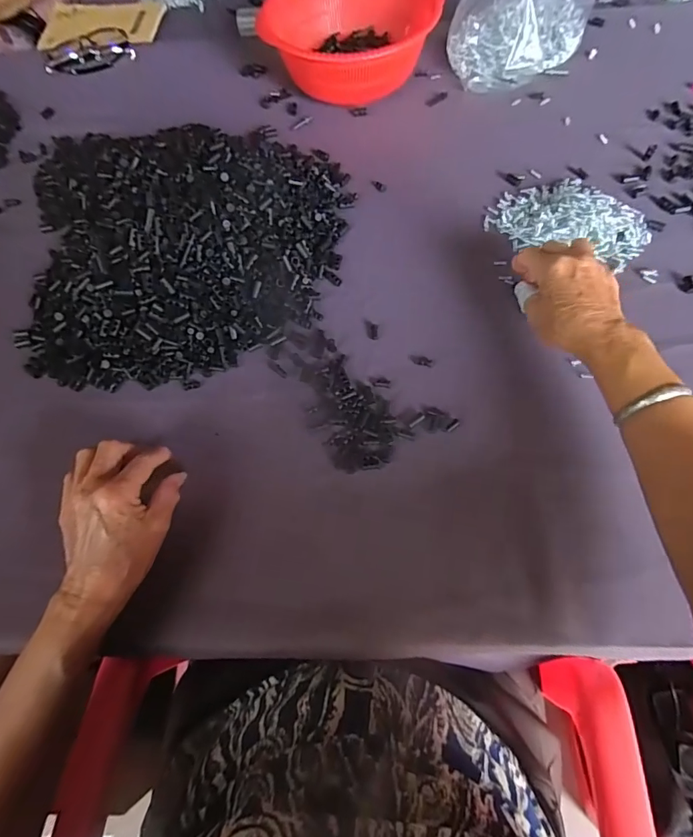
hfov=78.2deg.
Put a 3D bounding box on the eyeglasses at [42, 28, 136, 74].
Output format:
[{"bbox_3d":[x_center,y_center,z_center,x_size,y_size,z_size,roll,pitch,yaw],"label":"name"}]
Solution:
[{"bbox_3d":[-0.438,-0.620,0.721,0.141,0.024,0.075,-25,66,-8],"label":"eyeglasses"}]

